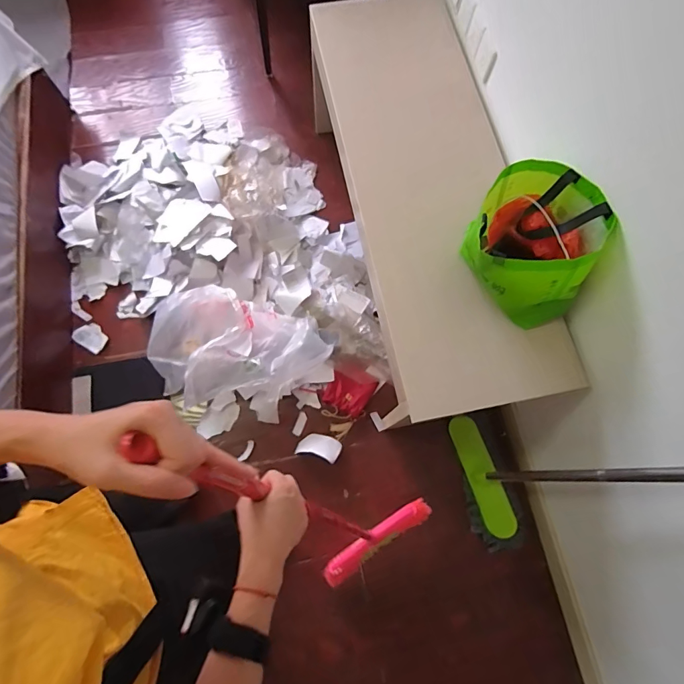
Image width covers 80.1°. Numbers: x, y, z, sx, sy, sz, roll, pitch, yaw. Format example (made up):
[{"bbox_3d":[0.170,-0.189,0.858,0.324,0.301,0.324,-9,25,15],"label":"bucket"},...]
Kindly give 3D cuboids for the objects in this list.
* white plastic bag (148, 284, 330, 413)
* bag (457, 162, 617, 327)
[{"bbox_3d":[-0.336,0.003,1.291,0.560,0.150,0.343,-5,74,-3],"label":"white plastic bag"},{"bbox_3d":[0.412,-0.213,0.889,0.245,0.209,0.270,20,75,4],"label":"bag"}]

